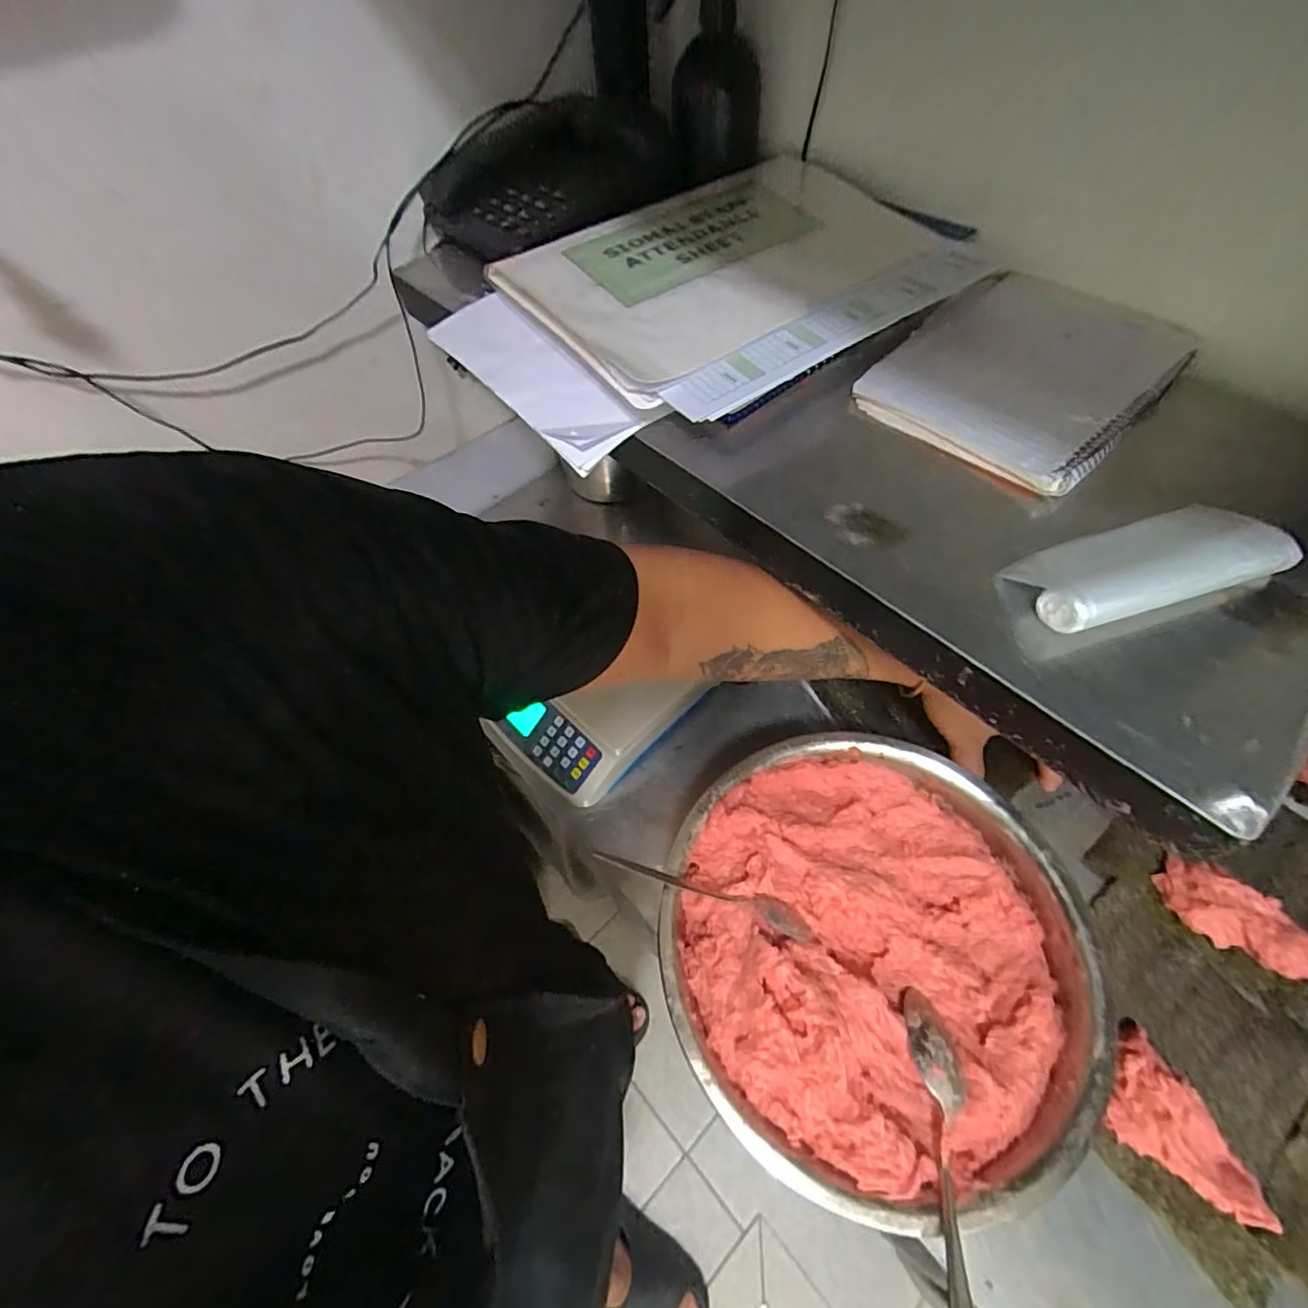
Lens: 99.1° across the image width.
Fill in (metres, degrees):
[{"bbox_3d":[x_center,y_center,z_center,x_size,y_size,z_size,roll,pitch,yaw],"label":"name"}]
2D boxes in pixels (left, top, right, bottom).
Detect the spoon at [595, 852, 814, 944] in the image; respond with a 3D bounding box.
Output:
[{"bbox_3d":[0.037,0.166,0.396,0.156,0.025,0.022,17,61,13],"label":"spoon"}]

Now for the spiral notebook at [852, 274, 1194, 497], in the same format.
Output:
[{"bbox_3d":[0.255,-0.198,0.391,0.159,0.019,0.192,38,67,23],"label":"spiral notebook"}]

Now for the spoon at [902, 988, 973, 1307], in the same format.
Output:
[{"bbox_3d":[0.168,0.309,0.320,0.029,0.039,0.196,4,59,5],"label":"spoon"}]

